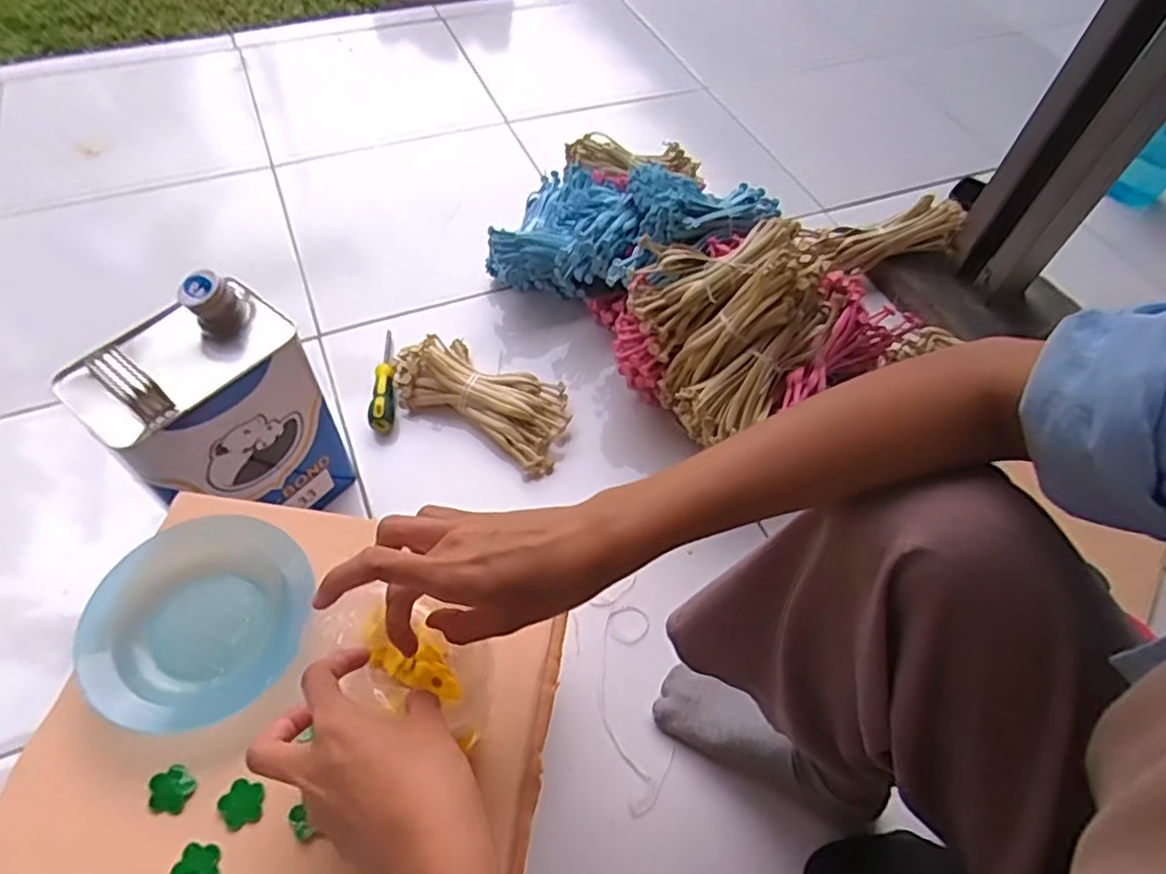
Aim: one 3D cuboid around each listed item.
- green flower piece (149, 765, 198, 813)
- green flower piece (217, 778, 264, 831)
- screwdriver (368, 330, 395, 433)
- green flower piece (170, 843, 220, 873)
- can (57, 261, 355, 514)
[{"bbox_3d":[-0.229,0.196,0.382,0.024,0.004,0.022,2,56,-2],"label":"green flower piece"},{"bbox_3d":[-0.188,0.202,0.381,0.022,0.004,0.024,2,56,-2],"label":"green flower piece"},{"bbox_3d":[-0.246,-0.068,0.852,0.028,0.034,0.146,-4,56,-7],"label":"screwdriver"},{"bbox_3d":[-0.203,0.225,0.360,0.023,0.004,0.023,2,56,-2],"label":"green flower piece"},{"bbox_3d":[-0.337,-0.006,0.652,0.114,0.254,0.166,35,61,19],"label":"can"}]

